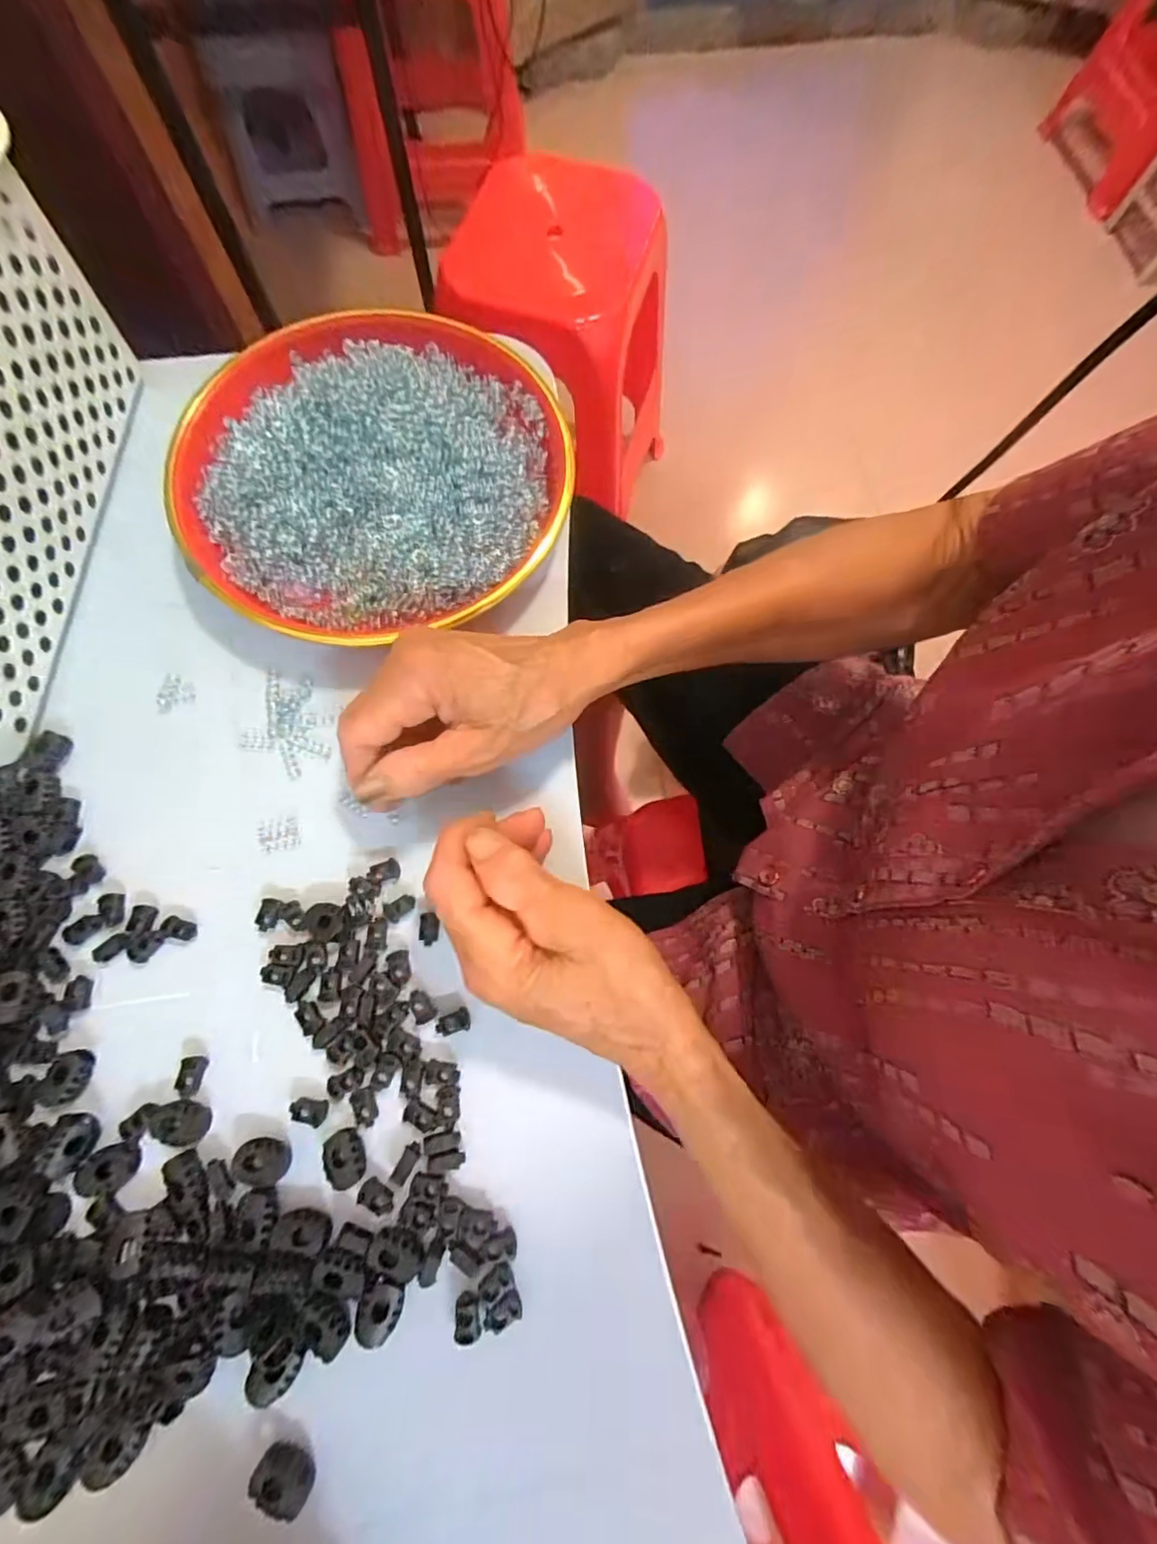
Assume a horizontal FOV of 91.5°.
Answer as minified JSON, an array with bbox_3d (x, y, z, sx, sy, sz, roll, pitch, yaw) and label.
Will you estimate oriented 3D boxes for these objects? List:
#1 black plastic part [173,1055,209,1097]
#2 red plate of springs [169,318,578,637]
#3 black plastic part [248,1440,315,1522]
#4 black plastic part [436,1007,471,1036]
[{"bbox_3d":[-0.173,0.136,0.252,0.010,0.004,0.016,2,71,0],"label":"black plastic part"},{"bbox_3d":[-0.112,-0.171,0.322,0.206,0.052,0.211,0,71,0],"label":"red plate of springs"},{"bbox_3d":[-0.108,0.260,0.208,0.021,0.007,0.015,26,73,8],"label":"black plastic part"},{"bbox_3d":[-0.058,0.115,0.259,0.016,0.004,0.010,-14,72,-5],"label":"black plastic part"}]

